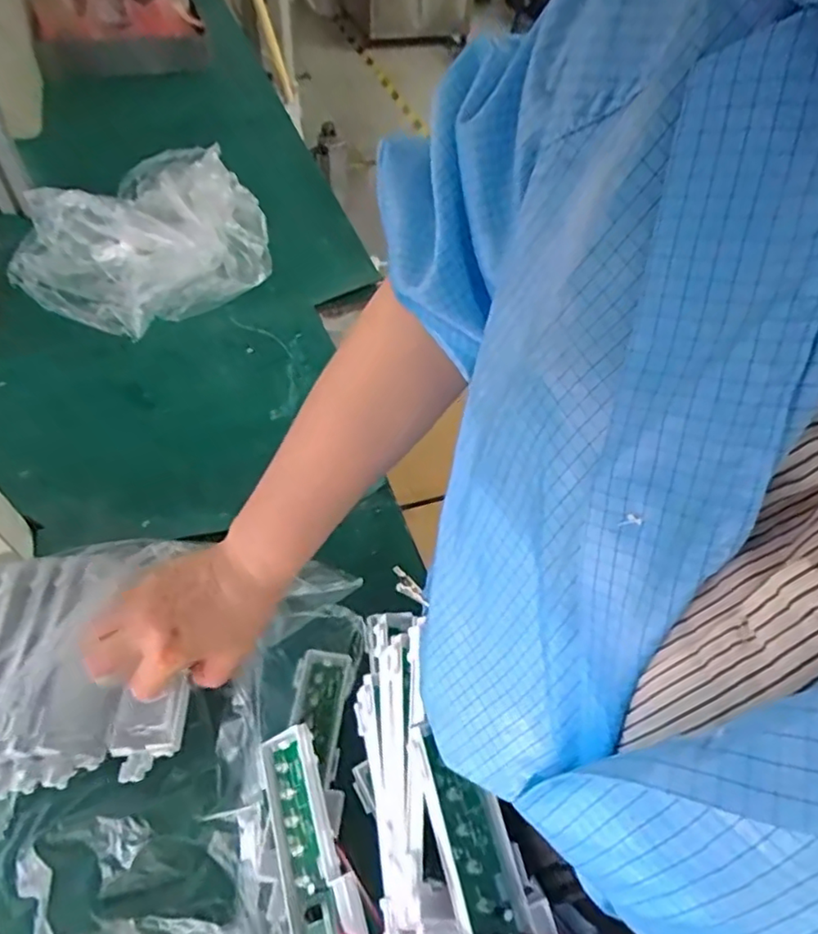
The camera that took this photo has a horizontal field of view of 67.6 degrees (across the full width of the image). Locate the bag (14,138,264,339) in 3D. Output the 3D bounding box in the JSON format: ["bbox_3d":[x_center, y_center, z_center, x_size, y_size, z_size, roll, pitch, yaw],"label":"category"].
[{"bbox_3d":[-0.318,-0.292,0.752,0.275,0.080,0.302,25,53,15],"label":"bag"}]

